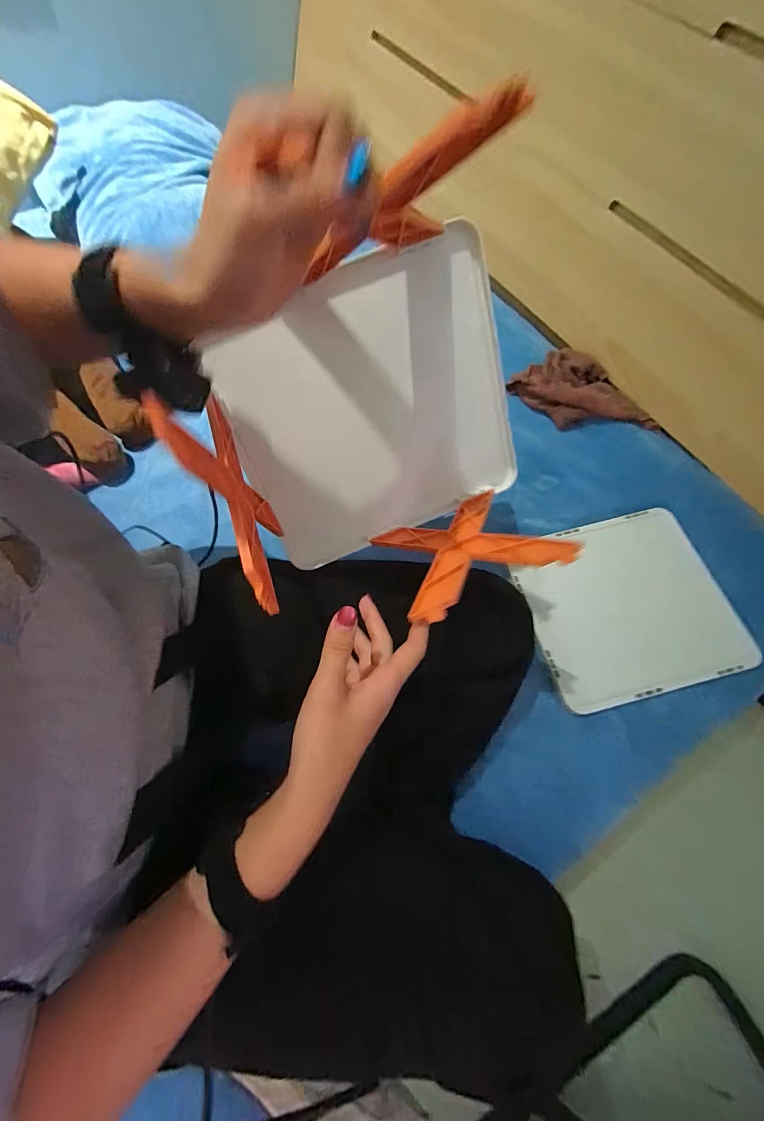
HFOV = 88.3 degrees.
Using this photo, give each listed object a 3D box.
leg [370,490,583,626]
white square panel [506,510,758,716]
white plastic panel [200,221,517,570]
[{"bbox_3d":[0.072,-0.013,0.362,0.137,0.013,0.152,-21,28,-3],"label":"leg"},{"bbox_3d":[0.321,0.056,0.527,0.242,0.020,0.234,-17,67,2],"label":"white square panel"},{"bbox_3d":[-0.006,-0.134,0.379,0.259,0.233,0.020,-21,29,1],"label":"white plastic panel"}]

